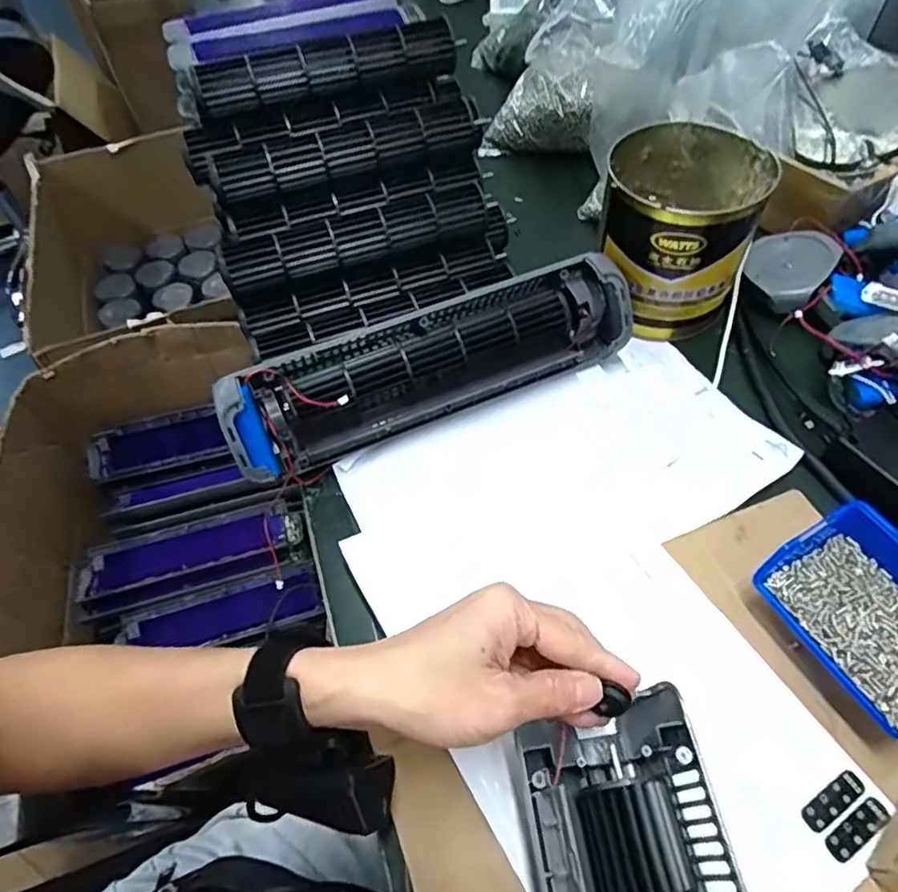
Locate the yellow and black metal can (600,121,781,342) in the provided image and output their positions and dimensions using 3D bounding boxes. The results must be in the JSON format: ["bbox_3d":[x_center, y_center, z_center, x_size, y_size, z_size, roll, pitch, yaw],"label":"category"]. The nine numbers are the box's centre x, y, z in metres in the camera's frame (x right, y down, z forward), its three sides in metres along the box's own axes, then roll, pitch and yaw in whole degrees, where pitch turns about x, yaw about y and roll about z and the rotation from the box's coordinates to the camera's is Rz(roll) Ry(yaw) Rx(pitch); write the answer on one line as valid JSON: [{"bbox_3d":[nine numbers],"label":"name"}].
[{"bbox_3d":[0.180,-0.174,0.488,0.108,0.113,0.121,7,57,7],"label":"yellow and black metal can"}]

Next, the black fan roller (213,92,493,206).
[{"bbox_3d":[-0.085,-0.247,0.520,0.237,0.051,0.038,-17,57,-9],"label":"black fan roller"}]

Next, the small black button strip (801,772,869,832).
[{"bbox_3d":[0.202,0.186,0.314,0.038,0.004,0.013,-28,59,-15],"label":"small black button strip"}]

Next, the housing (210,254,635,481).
[{"bbox_3d":[-0.011,-0.059,0.445,0.299,0.068,0.059,-21,58,-11],"label":"housing"}]

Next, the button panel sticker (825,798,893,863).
[{"bbox_3d":[0.209,0.196,0.306,0.038,0.004,0.013,-28,59,-15],"label":"button panel sticker"}]

